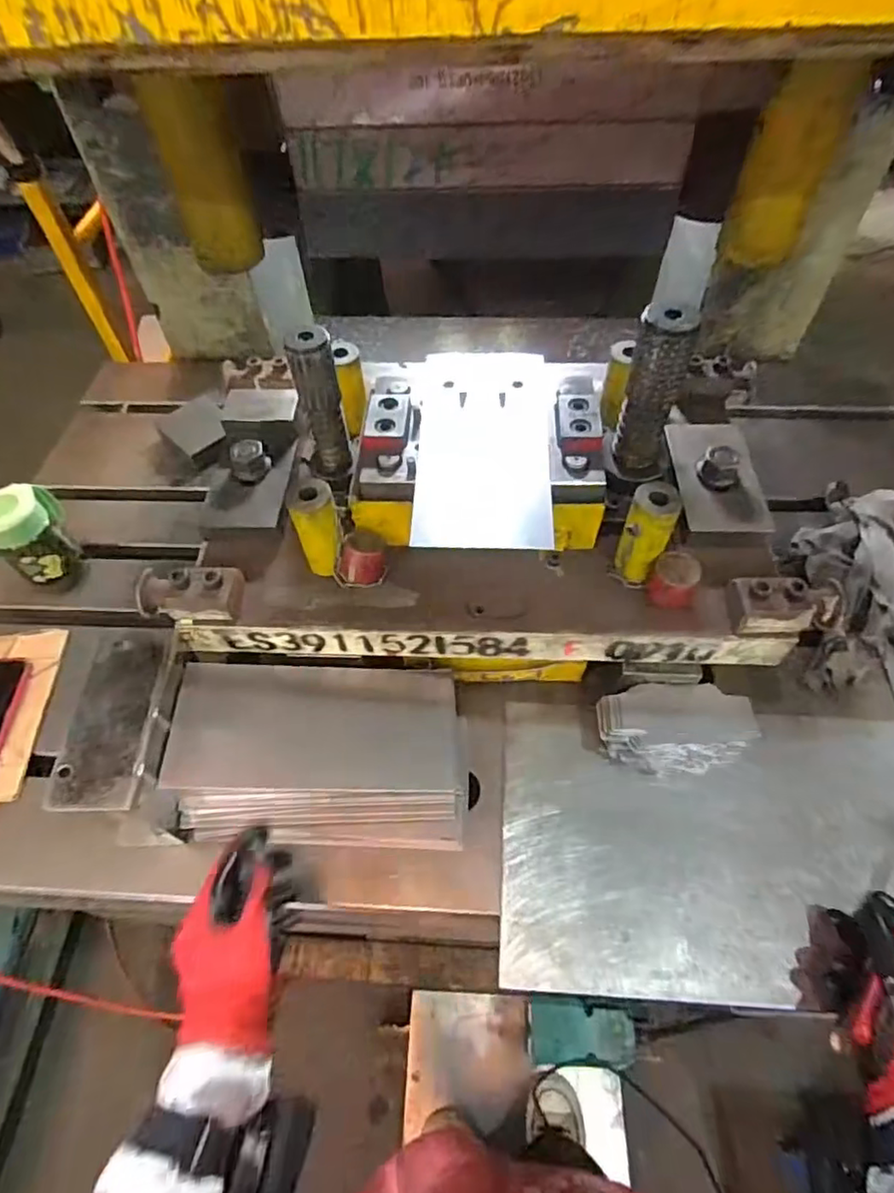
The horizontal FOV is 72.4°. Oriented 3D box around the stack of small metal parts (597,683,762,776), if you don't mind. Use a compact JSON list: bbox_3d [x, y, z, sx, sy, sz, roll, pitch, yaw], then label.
[{"bbox_3d":[0.215,0.129,0.591,0.139,0.066,0.073,-2,56,0],"label":"stack of small metal parts"}]

